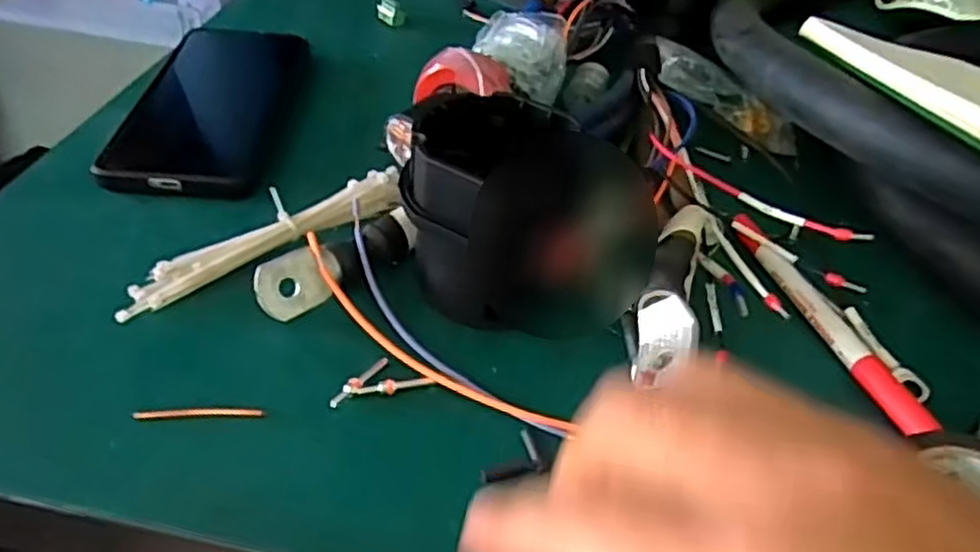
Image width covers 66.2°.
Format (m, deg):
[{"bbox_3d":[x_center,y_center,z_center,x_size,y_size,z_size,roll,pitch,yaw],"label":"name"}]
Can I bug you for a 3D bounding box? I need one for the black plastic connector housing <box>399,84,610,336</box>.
[{"bbox_3d":[0.001,-0.028,0.308,0.069,0.067,0.069,26,46,22],"label":"black plastic connector housing"}]

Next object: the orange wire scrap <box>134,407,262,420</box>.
[{"bbox_3d":[-0.104,0.048,0.270,0.044,0.004,0.005,-1,42,-7],"label":"orange wire scrap"}]

